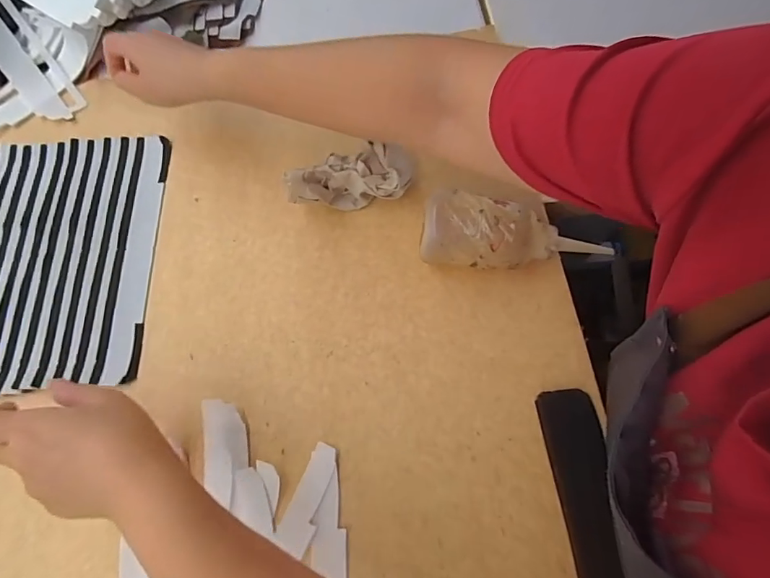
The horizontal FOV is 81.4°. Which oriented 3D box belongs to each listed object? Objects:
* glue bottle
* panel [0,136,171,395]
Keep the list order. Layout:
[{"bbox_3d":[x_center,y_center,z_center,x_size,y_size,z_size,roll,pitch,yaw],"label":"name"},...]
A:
[{"bbox_3d":[0.114,-0.041,0.394,0.163,0.065,0.058,8,69,3],"label":"glue bottle"},{"bbox_3d":[-0.313,-0.034,0.429,0.181,0.010,0.256,-2,69,-2],"label":"panel"}]

